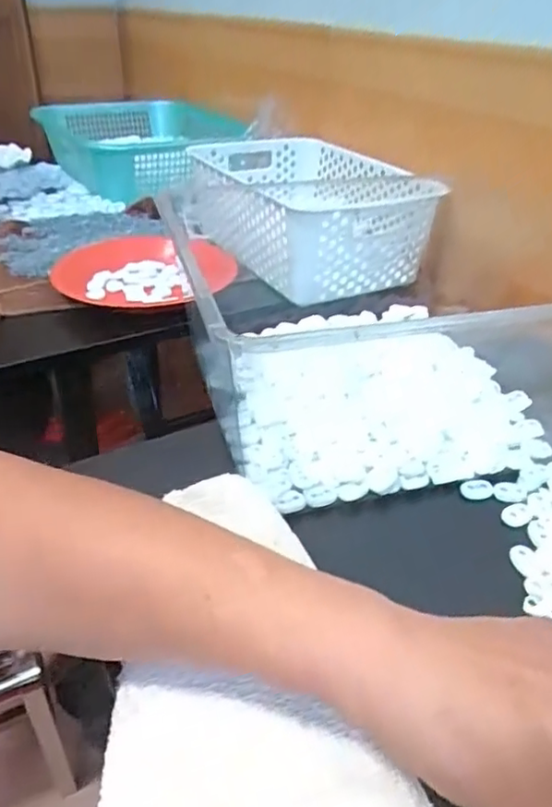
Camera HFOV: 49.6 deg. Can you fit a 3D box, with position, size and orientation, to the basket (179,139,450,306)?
[{"bbox_3d":[0.040,-0.257,0.766,0.229,0.090,0.336,-16,38,-25],"label":"basket"}]

